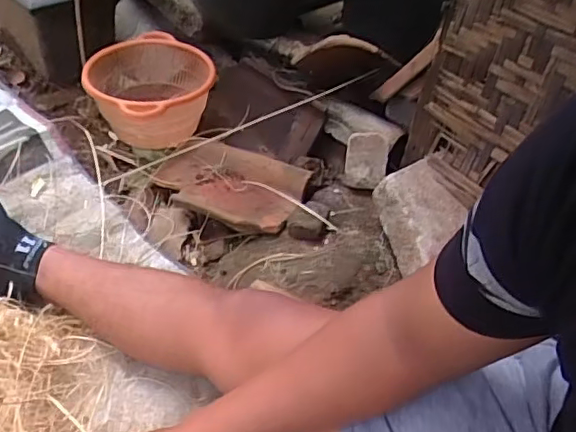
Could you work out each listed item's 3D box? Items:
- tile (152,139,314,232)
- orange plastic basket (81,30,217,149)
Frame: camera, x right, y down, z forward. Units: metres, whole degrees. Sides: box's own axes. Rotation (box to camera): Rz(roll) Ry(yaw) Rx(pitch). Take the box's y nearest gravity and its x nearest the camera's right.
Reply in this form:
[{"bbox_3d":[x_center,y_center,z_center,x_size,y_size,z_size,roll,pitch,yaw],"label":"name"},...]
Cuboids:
[{"bbox_3d":[-0.113,-0.054,1.074,0.279,0.053,0.184,17,44,10],"label":"tile"},{"bbox_3d":[-0.280,-0.249,1.190,0.248,0.128,0.240,-7,47,-15],"label":"orange plastic basket"}]

